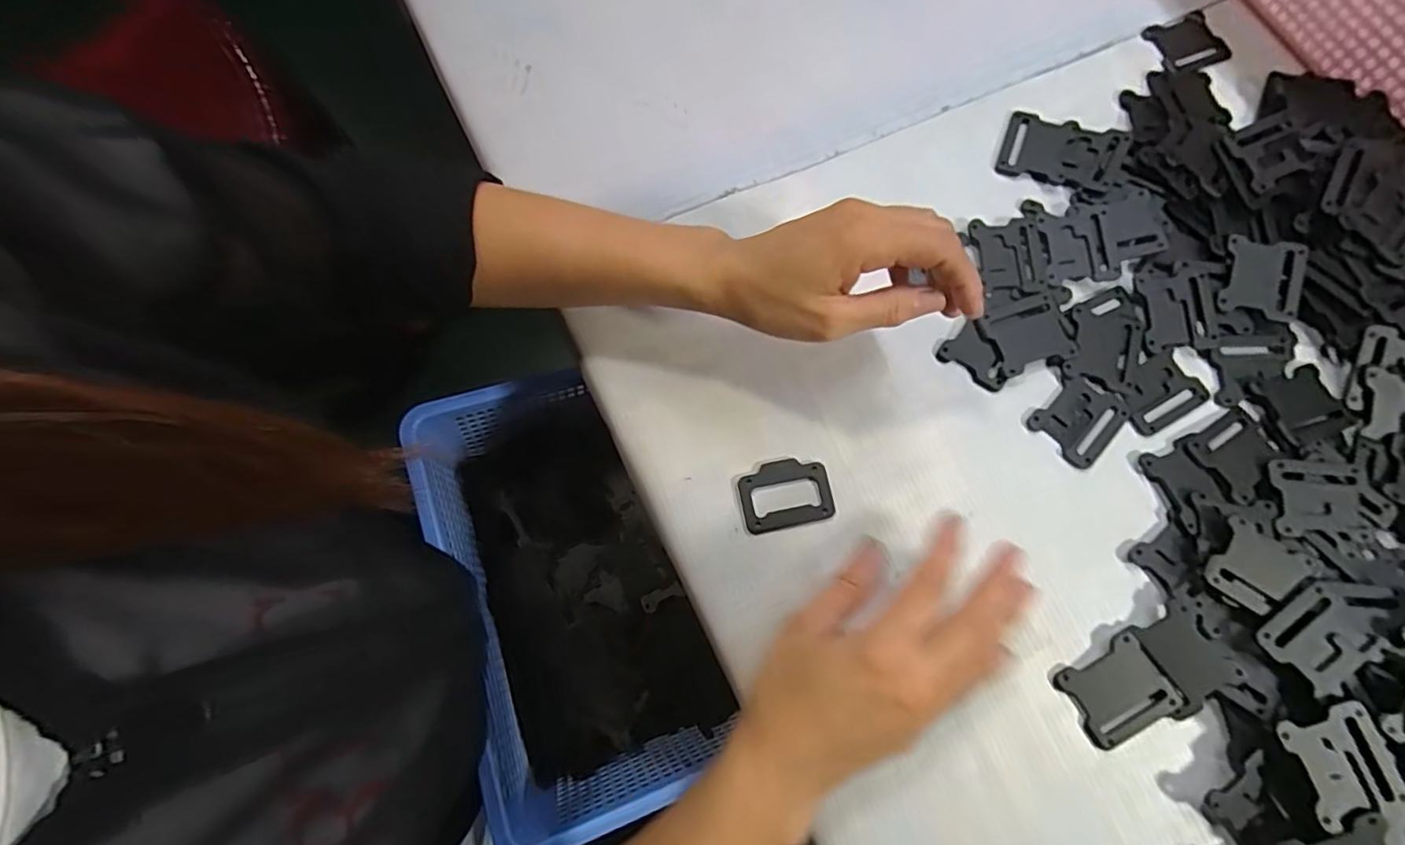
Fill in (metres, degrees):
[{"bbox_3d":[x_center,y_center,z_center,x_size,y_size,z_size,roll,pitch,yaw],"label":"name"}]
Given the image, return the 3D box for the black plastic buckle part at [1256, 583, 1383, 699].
[{"bbox_3d":[0.320,0.111,0.311,0.054,0.004,0.040,-34,72,-11],"label":"black plastic buckle part"}]

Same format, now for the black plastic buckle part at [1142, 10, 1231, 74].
[{"bbox_3d":[0.344,-0.269,0.429,0.052,0.004,0.041,-20,78,-4],"label":"black plastic buckle part"}]

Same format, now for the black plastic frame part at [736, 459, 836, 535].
[{"bbox_3d":[0.048,0.041,0.349,0.052,0.004,0.039,-12,77,-3],"label":"black plastic frame part"}]

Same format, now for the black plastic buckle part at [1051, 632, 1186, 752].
[{"bbox_3d":[0.221,0.144,0.321,0.050,0.006,0.045,-29,79,-6],"label":"black plastic buckle part"}]

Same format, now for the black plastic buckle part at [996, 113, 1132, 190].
[{"bbox_3d":[0.240,-0.181,0.401,0.075,0.007,0.051,17,78,4],"label":"black plastic buckle part"}]

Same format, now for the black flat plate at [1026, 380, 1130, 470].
[{"bbox_3d":[0.225,-0.002,0.359,0.042,0.004,0.049,43,81,9],"label":"black flat plate"}]

